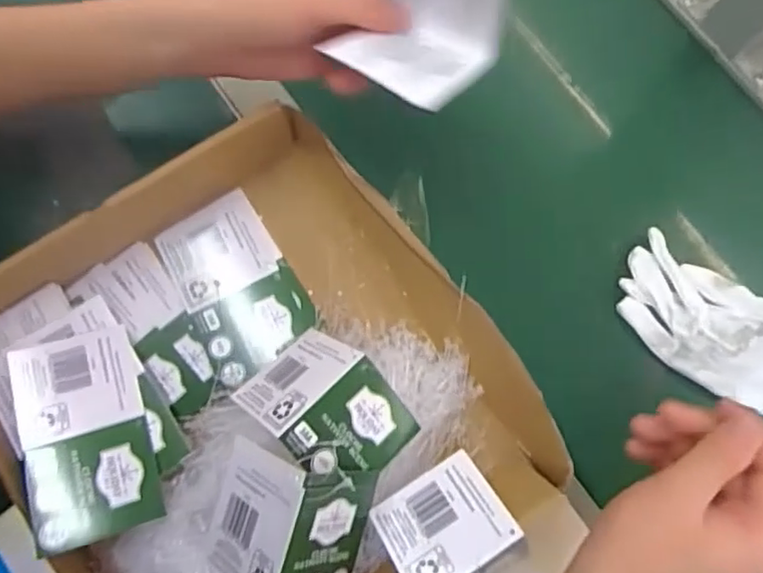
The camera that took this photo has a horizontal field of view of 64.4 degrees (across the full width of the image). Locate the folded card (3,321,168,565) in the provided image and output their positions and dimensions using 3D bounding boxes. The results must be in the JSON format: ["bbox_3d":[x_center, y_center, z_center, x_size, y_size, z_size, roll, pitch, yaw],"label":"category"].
[{"bbox_3d":[-0.181,0.090,0.369,0.069,0.004,0.124,-16,71,-14],"label":"folded card"}]

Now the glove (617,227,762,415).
[{"bbox_3d":[0.242,0.032,0.427,0.154,0.019,0.078,32,78,6],"label":"glove"}]

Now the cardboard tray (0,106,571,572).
[{"bbox_3d":[-0.079,0.072,0.378,0.298,0.072,0.310,-33,78,-8],"label":"cardboard tray"}]

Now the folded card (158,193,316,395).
[{"bbox_3d":[-0.102,0.000,0.426,0.074,0.010,0.121,-29,79,-8],"label":"folded card"}]

